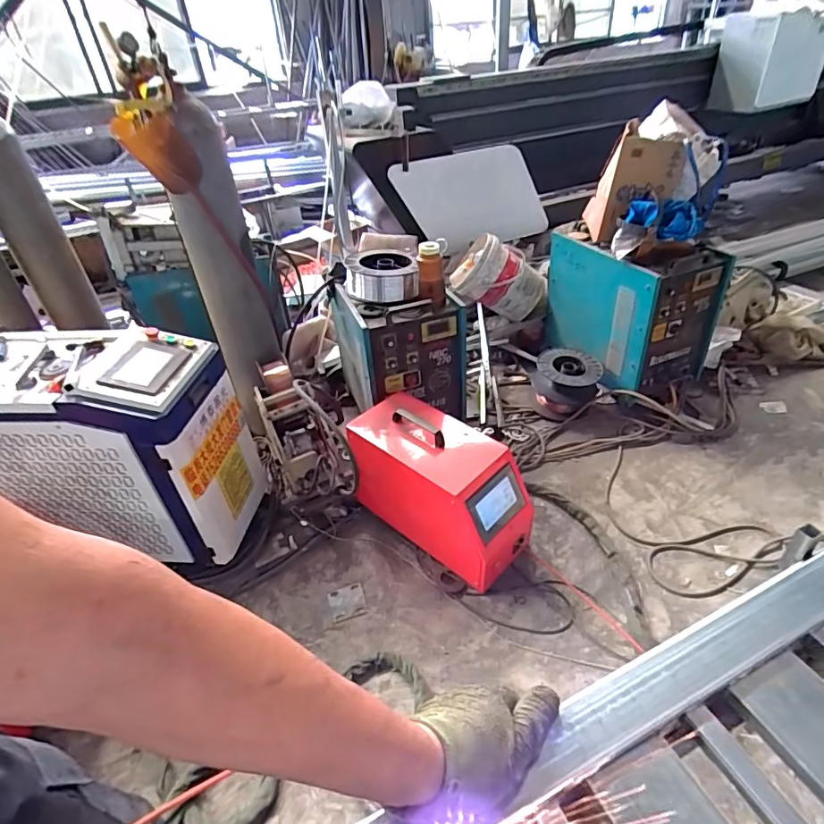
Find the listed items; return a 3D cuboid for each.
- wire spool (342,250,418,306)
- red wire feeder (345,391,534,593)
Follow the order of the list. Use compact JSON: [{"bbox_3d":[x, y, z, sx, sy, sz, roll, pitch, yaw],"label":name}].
[{"bbox_3d":[-0.114,-0.501,1.818,0.253,0.107,0.301,-7,37,-2],"label":"wire spool"},{"bbox_3d":[0.078,0.230,1.606,0.580,0.355,0.298,24,46,32],"label":"red wire feeder"}]

